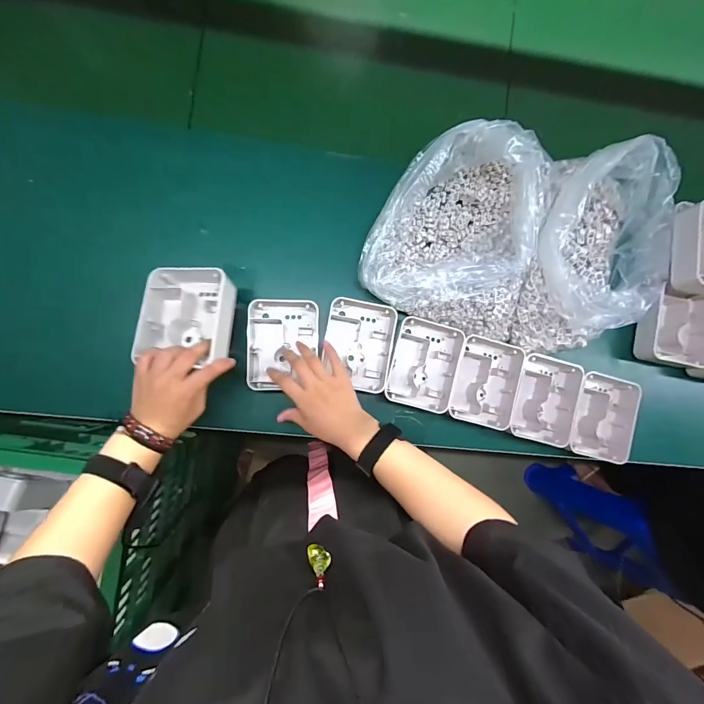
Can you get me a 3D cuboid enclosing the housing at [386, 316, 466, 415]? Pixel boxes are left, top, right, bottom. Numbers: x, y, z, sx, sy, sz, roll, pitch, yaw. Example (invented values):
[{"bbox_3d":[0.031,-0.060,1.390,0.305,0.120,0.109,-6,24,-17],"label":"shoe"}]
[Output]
[{"bbox_3d":[0.107,0.018,0.532,0.101,0.031,0.132,13,86,-4],"label":"housing"}]

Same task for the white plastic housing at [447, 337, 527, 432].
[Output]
[{"bbox_3d":[0.203,0.045,0.544,0.099,0.042,0.127,18,86,-4],"label":"white plastic housing"}]

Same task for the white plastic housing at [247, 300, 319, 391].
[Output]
[{"bbox_3d":[-0.099,-0.010,0.514,0.099,0.044,0.126,0,87,-5],"label":"white plastic housing"}]

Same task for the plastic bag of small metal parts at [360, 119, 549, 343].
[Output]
[{"bbox_3d":[0.162,-0.175,0.499,0.253,0.098,0.262,18,86,-4],"label":"plastic bag of small metal parts"}]

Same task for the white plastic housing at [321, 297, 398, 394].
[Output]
[{"bbox_3d":[0.009,-0.010,0.525,0.098,0.043,0.127,10,87,-4],"label":"white plastic housing"}]

